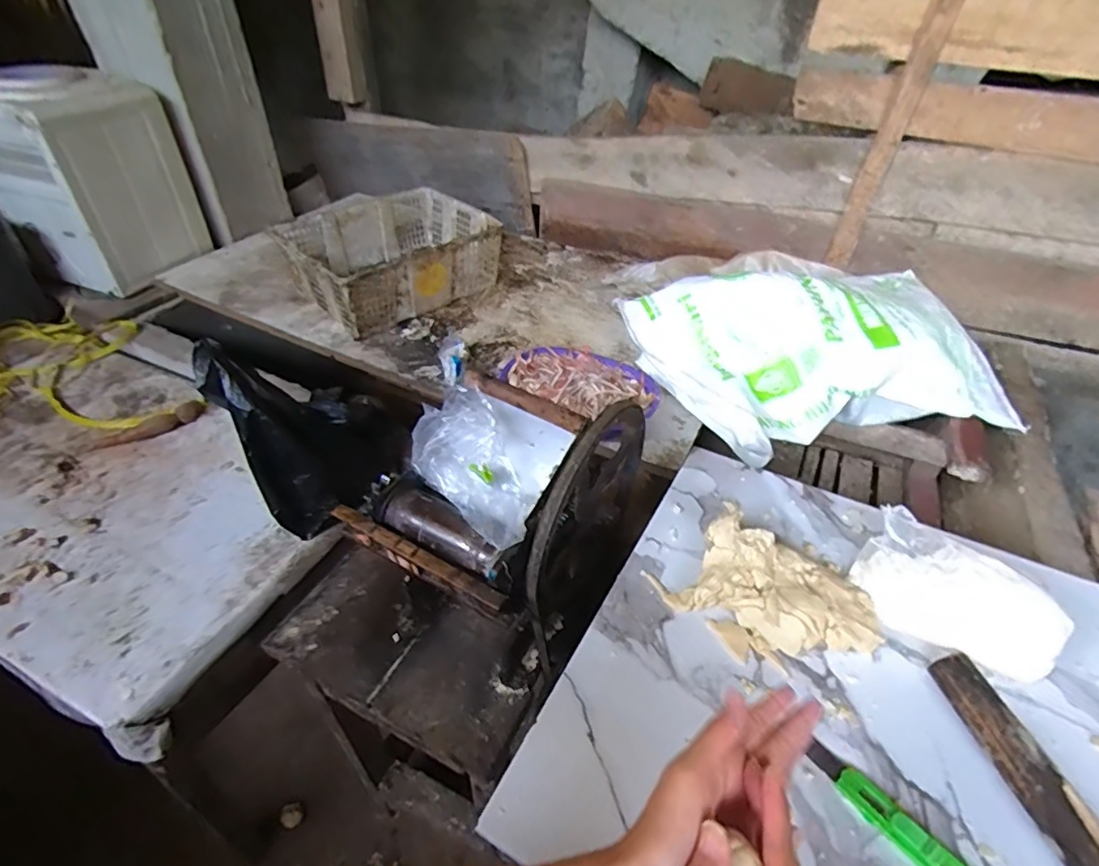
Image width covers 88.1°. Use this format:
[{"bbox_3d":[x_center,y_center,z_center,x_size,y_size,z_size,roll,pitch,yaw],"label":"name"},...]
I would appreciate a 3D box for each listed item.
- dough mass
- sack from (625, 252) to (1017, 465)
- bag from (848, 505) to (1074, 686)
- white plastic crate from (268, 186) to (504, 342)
[{"bbox_3d":[0.213,0.149,0.547,0.194,0.052,0.132,31,49,28],"label":"dough mass"},{"bbox_3d":[0.520,-0.167,1.103,0.647,0.193,0.426,-8,43,-12],"label":"sack"},{"bbox_3d":[0.370,0.153,0.520,0.159,0.078,0.072,29,48,25],"label":"bag"},{"bbox_3d":[-0.395,-0.447,1.440,0.468,0.159,0.348,-31,52,-32],"label":"white plastic crate"}]

